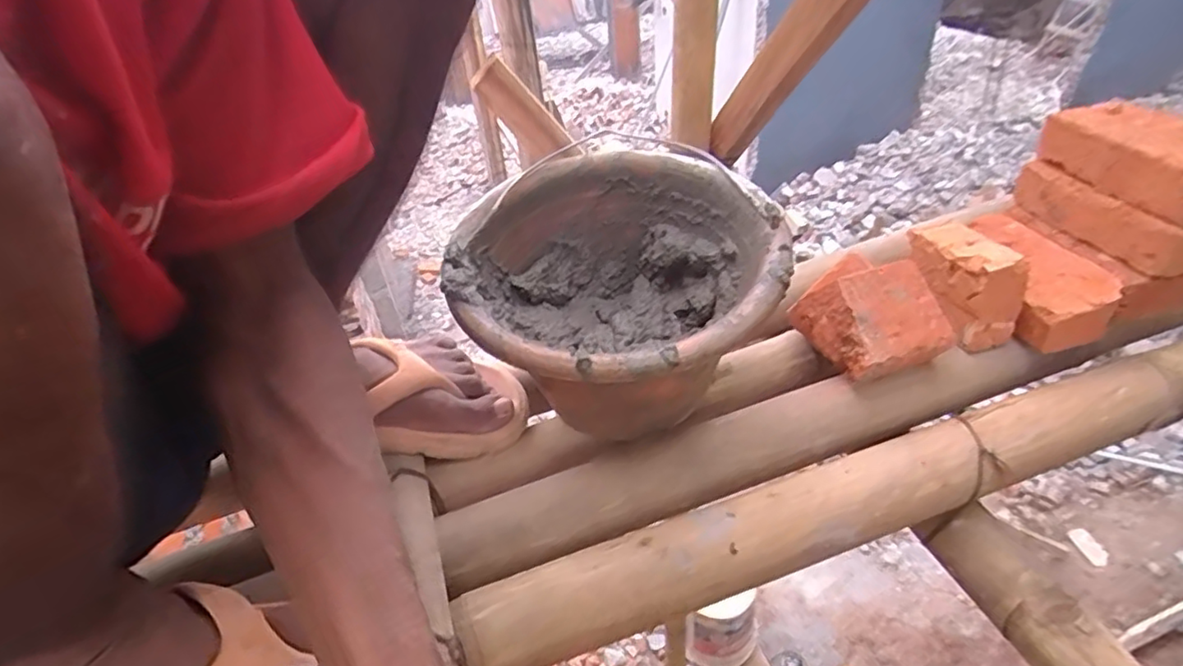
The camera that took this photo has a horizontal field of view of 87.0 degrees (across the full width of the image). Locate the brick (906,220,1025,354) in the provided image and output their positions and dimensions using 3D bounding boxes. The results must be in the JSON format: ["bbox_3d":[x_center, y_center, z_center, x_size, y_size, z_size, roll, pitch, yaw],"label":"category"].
[{"bbox_3d":[0.328,-0.047,0.557,0.050,0.078,0.100,-13,38,-8],"label":"brick"}]

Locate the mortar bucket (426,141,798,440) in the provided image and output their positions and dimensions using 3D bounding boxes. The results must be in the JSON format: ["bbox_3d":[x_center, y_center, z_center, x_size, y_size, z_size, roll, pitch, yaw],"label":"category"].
[{"bbox_3d":[0.020,-0.024,0.508,0.243,0.152,0.242,-4,38,3],"label":"mortar bucket"}]

